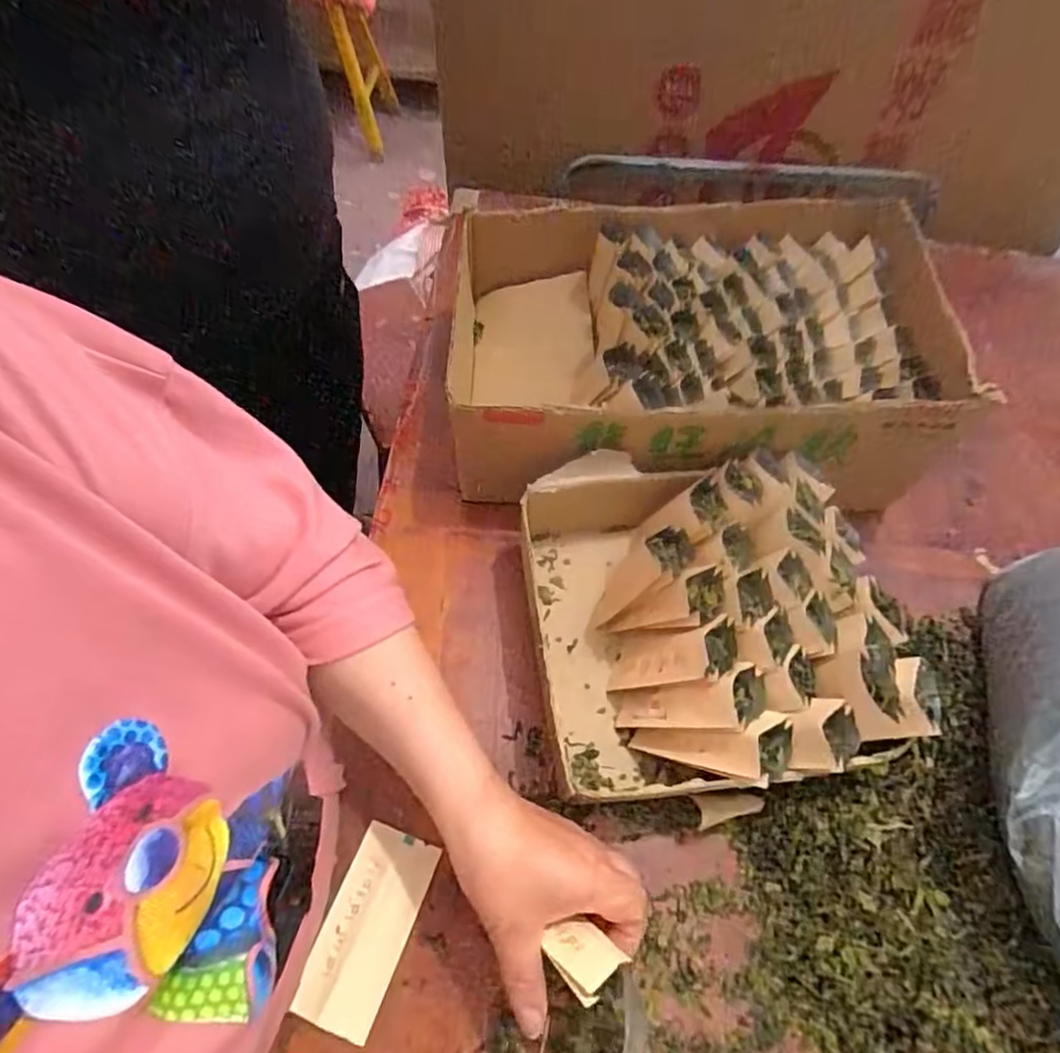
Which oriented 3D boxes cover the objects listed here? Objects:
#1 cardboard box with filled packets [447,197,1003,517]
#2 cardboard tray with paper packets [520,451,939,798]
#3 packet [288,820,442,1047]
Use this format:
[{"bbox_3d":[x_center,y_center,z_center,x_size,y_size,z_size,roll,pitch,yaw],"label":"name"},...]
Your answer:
[{"bbox_3d":[0.133,-0.155,0.556,0.417,0.133,0.262,3,61,-1],"label":"cardboard box with filled packets"},{"bbox_3d":[0.121,0.065,0.453,0.227,0.106,0.237,-6,62,-5],"label":"cardboard tray with paper packets"},{"bbox_3d":[-0.103,0.254,0.398,0.051,0.010,0.109,18,62,8],"label":"packet"}]

